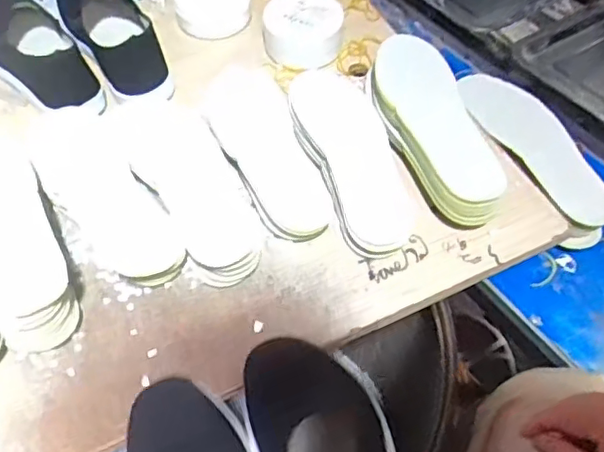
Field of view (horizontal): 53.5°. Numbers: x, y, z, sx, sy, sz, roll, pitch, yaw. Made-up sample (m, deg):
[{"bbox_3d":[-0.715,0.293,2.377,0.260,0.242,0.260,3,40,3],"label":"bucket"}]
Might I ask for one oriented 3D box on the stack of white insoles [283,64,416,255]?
[{"bbox_3d":[0.049,-0.098,0.693,0.101,0.053,0.283,-12,53,-9],"label":"stack of white insoles"}]

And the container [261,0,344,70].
[{"bbox_3d":[0.003,-0.264,0.792,0.105,0.059,0.089,-13,53,-10],"label":"container"}]

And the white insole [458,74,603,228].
[{"bbox_3d":[0.298,-0.104,0.774,0.029,0.095,0.274,-23,55,-16],"label":"white insole"}]

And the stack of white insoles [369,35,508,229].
[{"bbox_3d":[0.148,-0.112,0.693,0.096,0.073,0.263,-11,53,-8],"label":"stack of white insoles"}]

